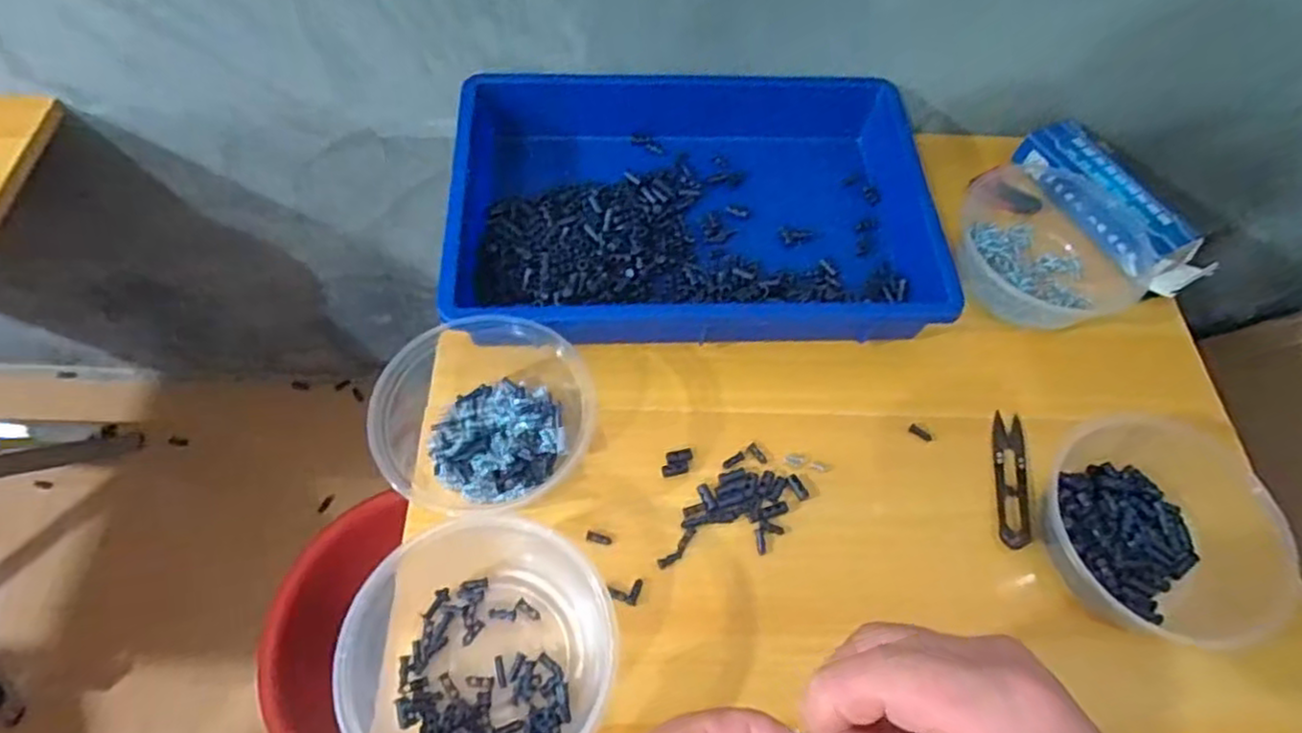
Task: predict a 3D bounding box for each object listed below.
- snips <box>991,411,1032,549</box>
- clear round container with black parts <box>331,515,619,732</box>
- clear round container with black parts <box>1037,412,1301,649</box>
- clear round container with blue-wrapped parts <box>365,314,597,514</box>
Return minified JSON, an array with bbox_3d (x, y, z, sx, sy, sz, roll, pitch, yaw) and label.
[{"bbox_3d":[0.253,0.077,0.491,0.022,0.014,0.097,11,63,2],"label":"snips"},{"bbox_3d":[-0.100,0.161,0.399,0.130,0.056,0.138,1,63,-3],"label":"clear round container with black parts"},{"bbox_3d":[0.316,0.098,0.454,0.140,0.071,0.137,1,63,-3],"label":"clear round container with black parts"},{"bbox_3d":[-0.116,0.030,0.465,0.117,0.056,0.124,1,63,-3],"label":"clear round container with blue-wrapped parts"}]

